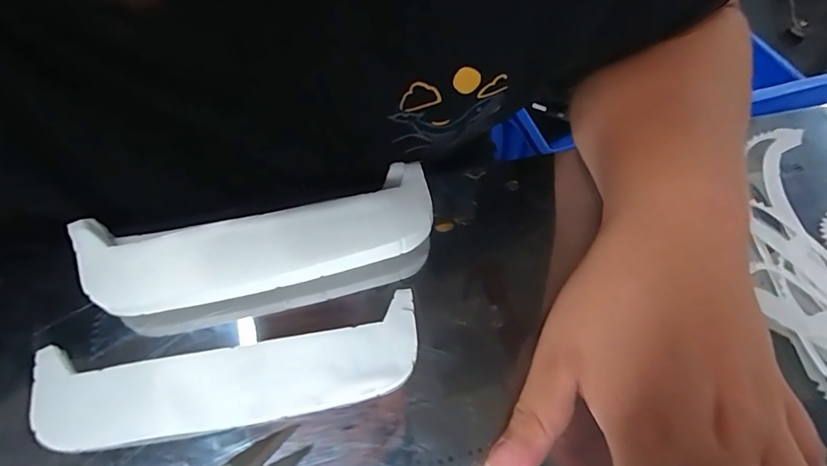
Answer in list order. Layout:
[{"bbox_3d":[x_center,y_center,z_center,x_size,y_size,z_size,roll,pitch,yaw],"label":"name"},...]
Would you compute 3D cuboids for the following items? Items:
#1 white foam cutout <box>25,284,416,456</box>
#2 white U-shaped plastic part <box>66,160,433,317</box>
[{"bbox_3d":[-0.094,0.073,0.241,0.194,0.007,0.053,-10,58,-7],"label":"white foam cutout"},{"bbox_3d":[-0.086,0.004,0.268,0.194,0.029,0.058,-13,59,-9],"label":"white U-shaped plastic part"}]

